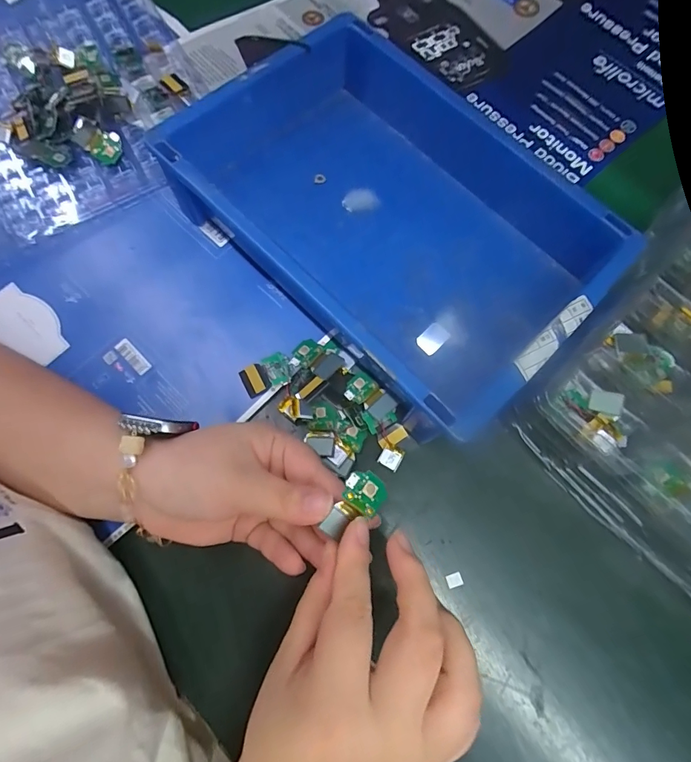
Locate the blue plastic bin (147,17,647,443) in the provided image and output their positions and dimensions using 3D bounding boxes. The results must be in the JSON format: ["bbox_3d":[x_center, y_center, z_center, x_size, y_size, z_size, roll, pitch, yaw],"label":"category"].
[{"bbox_3d":[0.045,-0.127,0.319,0.226,0.072,0.307,-43,79,-12],"label":"blue plastic bin"}]

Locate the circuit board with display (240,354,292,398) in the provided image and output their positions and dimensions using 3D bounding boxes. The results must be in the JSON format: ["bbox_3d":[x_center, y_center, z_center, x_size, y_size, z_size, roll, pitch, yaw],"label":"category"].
[{"bbox_3d":[-0.059,-0.004,0.310,0.036,0.010,0.024,-25,76,-8],"label":"circuit board with display"}]

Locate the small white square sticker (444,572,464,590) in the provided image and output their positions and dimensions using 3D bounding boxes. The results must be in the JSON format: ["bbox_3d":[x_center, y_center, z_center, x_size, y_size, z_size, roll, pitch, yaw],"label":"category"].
[{"bbox_3d":[0.074,0.135,0.279,0.011,0.004,0.009,-14,74,-7],"label":"small white square sticker"}]

